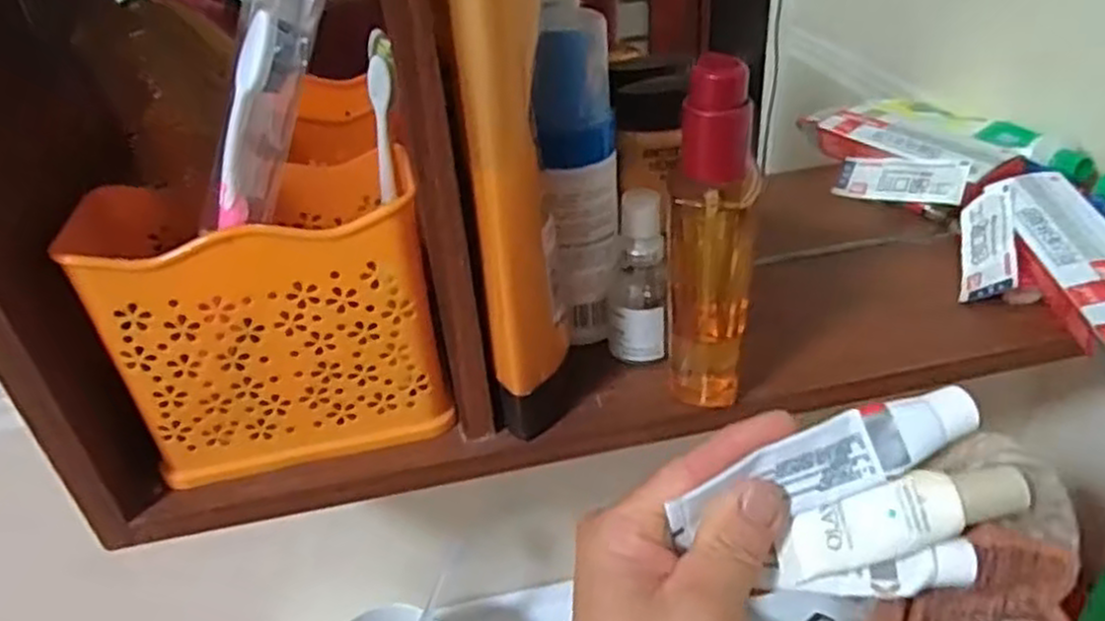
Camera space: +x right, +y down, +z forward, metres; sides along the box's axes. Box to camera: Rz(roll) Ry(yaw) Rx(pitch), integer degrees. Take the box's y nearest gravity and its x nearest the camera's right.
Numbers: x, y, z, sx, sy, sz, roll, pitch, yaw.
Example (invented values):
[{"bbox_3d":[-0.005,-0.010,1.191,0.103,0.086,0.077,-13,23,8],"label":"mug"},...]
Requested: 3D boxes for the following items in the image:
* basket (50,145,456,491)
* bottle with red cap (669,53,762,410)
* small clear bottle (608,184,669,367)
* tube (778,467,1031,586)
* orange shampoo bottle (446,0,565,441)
[{"bbox_3d":[-0.119,-0.001,0.343,0.129,0.122,0.079,-10,35,-7],"label":"basket"},{"bbox_3d":[0.068,-0.024,0.330,0.033,0.156,0.029,7,37,17],"label":"bottle with red cap"},{"bbox_3d":[0.041,-0.015,0.377,0.027,0.082,0.029,-1,35,5],"label":"small clear bottle"},{"bbox_3d":[0.120,0.071,0.271,0.088,0.016,0.022,-20,79,5],"label":"tube"},{"bbox_3d":[-0.015,-0.039,0.305,0.034,0.202,0.034,-4,35,1],"label":"orange shampoo bottle"}]

